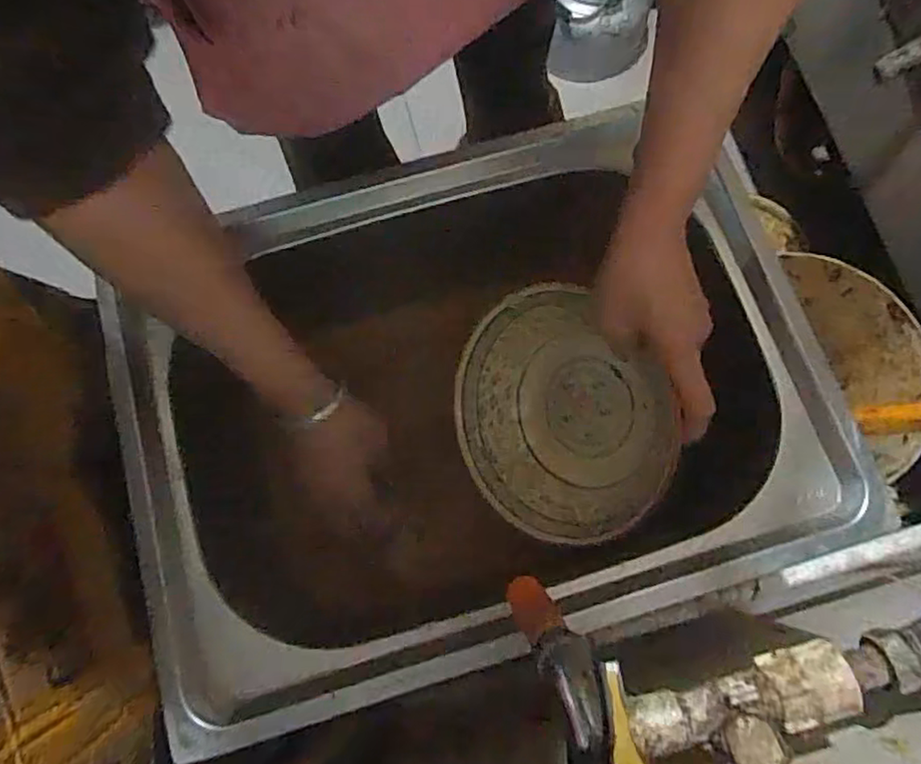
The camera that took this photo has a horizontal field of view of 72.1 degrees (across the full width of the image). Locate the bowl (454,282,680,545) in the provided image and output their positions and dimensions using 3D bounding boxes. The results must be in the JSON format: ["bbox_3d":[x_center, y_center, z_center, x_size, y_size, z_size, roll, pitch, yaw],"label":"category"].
[{"bbox_3d":[0.076,0.032,0.519,0.168,0.052,0.195,-45,72,17],"label":"bowl"}]

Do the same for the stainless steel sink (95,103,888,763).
[{"bbox_3d":[0.008,0.022,0.513,0.472,0.184,0.342,-17,76,-5],"label":"stainless steel sink"}]

